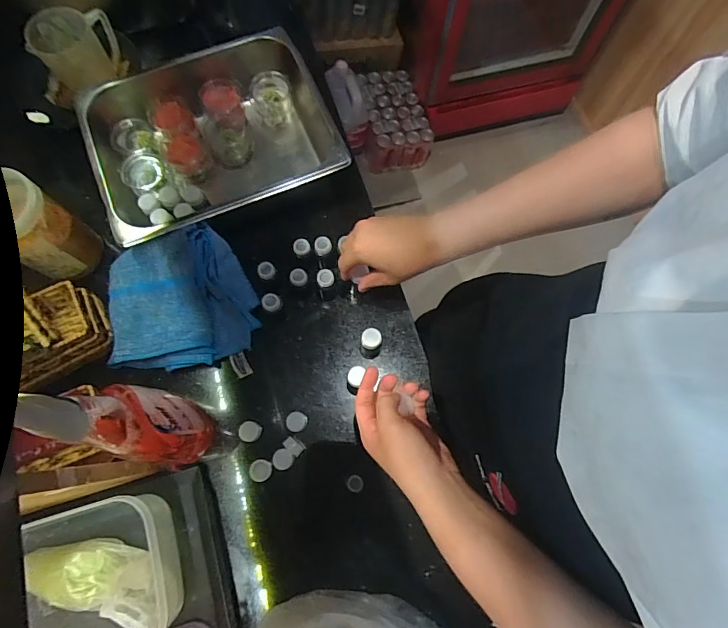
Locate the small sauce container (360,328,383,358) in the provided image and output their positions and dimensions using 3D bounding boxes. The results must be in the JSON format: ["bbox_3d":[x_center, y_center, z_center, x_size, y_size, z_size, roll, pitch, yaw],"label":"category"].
[{"bbox_3d":[0.009,0.039,0.555,0.027,0.062,0.026,1,72,-2],"label":"small sauce container"}]

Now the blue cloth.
[{"bbox_3d":[-0.245,-0.020,0.553,0.186,0.064,0.168,-15,73,-7],"label":"blue cloth"}]

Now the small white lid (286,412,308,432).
[{"bbox_3d":[-0.087,0.140,0.546,0.026,0.004,0.025,1,72,-2],"label":"small white lid"}]

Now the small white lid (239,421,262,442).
[{"bbox_3d":[-0.148,0.152,0.543,0.027,0.006,0.025,1,72,-2],"label":"small white lid"}]

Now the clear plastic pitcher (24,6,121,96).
[{"bbox_3d":[-0.433,-0.399,0.651,0.113,0.095,0.087,-23,75,-9],"label":"clear plastic pitcher"}]

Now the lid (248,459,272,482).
[{"bbox_3d":[-0.130,0.196,0.527,0.028,0.007,0.026,1,72,-2],"label":"lid"}]

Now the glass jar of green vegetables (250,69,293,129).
[{"bbox_3d":[-0.144,-0.336,0.657,0.060,0.059,0.055,-15,73,-7],"label":"glass jar of green vegetables"}]

